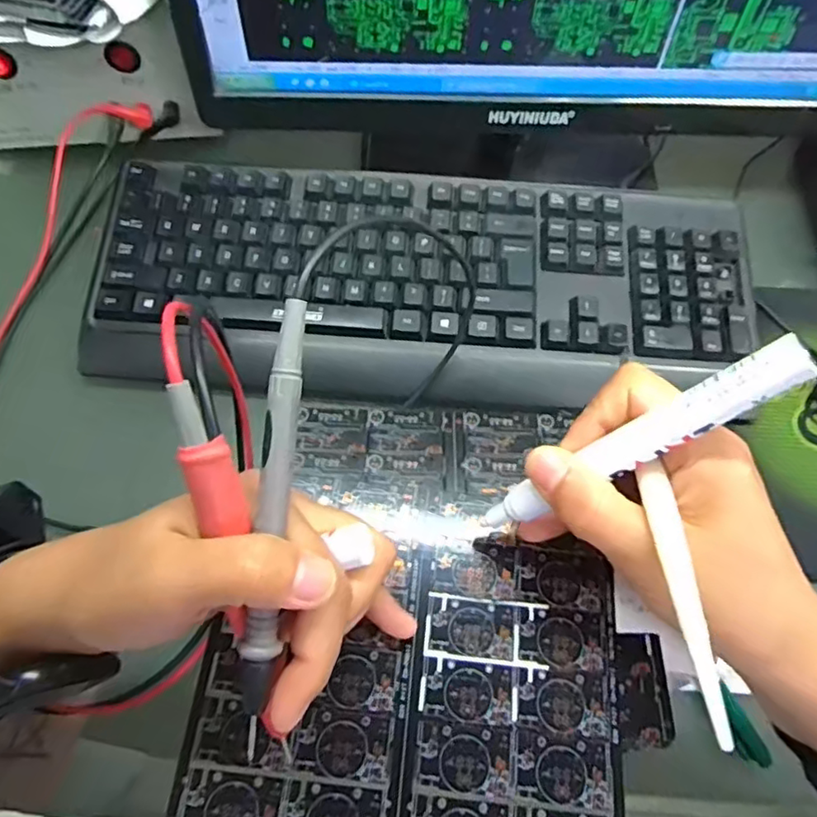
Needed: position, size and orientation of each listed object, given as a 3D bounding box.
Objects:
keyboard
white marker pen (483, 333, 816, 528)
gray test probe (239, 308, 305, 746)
[{"bbox_3d":[0.013,-0.082,0.417,0.430,0.038,0.159,3,66,-1],"label":"keyboard"},{"bbox_3d":[0.080,0.015,0.223,0.014,0.128,0.016,3,58,-45],"label":"white marker pen"},{"bbox_3d":[-0.043,0.037,0.195,0.010,0.008,0.140,6,91,0],"label":"gray test probe"}]

